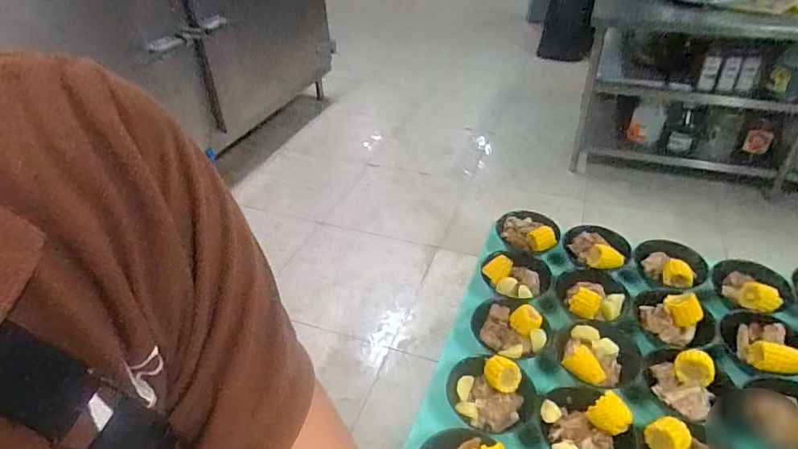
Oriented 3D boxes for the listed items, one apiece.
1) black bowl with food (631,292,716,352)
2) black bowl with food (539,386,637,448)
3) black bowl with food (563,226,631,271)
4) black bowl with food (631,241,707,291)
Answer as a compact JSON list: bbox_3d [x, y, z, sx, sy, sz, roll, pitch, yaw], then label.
[{"bbox_3d":[0.515,0.168,0.919,0.132,0.058,0.127,-6,37,-4],"label":"black bowl with food"},{"bbox_3d":[0.284,0.304,0.741,0.132,0.068,0.125,-2,37,1],"label":"black bowl with food"},{"bbox_3d":[0.427,0.057,1.065,0.136,0.060,0.114,12,40,19],"label":"black bowl with food"},{"bbox_3d":[0.550,0.087,1.001,0.132,0.053,0.120,-2,37,1],"label":"black bowl with food"}]

